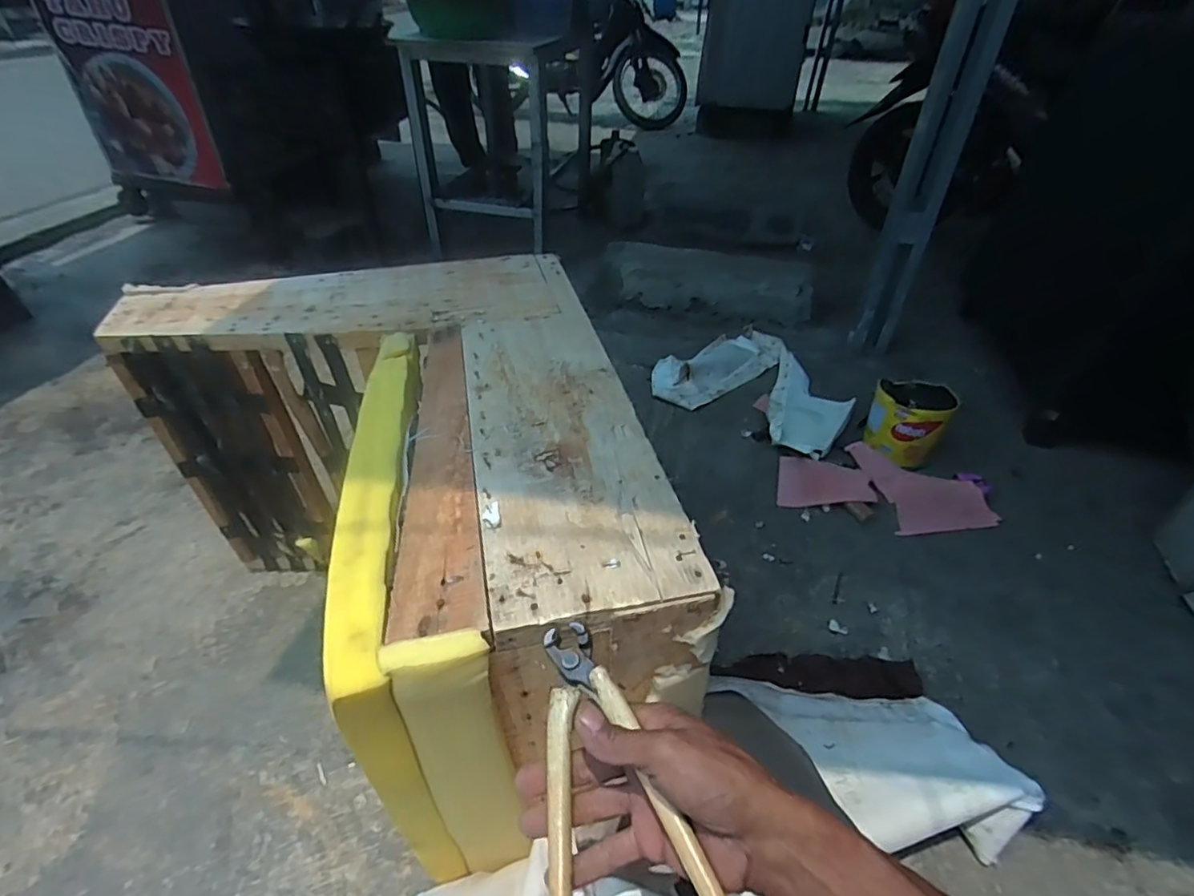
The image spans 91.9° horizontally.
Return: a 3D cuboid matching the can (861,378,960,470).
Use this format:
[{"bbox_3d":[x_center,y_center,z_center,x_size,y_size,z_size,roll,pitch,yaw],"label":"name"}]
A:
[{"bbox_3d":[0.702,-0.066,1.314,0.160,0.145,0.164,28,47,27],"label":"can"}]

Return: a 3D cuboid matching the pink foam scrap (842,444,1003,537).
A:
[{"bbox_3d":[0.698,0.068,1.254,0.200,0.032,0.267,-3,41,-5],"label":"pink foam scrap"}]

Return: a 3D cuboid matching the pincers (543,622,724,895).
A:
[{"bbox_3d":[0.006,0.208,0.353,0.101,0.034,0.211,-9,48,-11],"label":"pincers"}]

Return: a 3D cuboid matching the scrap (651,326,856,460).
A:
[{"bbox_3d":[0.443,-0.182,1.549,0.503,0.058,0.445,30,48,29],"label":"scrap"}]

